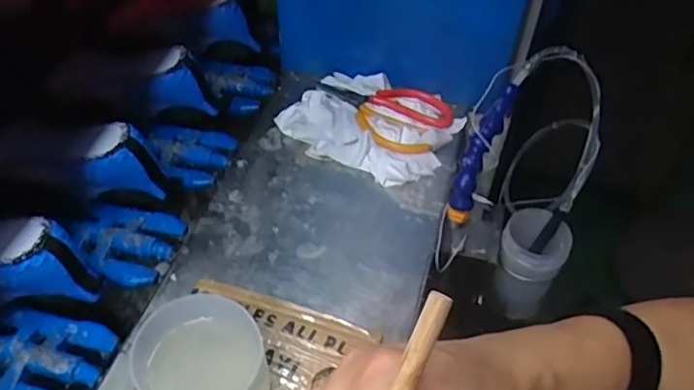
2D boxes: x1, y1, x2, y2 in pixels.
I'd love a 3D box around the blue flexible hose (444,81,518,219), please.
[{"bbox_3d":[0.133,-0.043,0.597,0.024,0.044,0.146,24,92,20],"label":"blue flexible hose"}]

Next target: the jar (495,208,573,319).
[{"bbox_3d":[0.213,0.081,0.704,0.071,0.110,0.073,2,51,-3],"label":"jar"}]

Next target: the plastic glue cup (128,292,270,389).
[{"bbox_3d":[-0.109,0.132,0.451,0.086,0.070,0.086,2,51,-3],"label":"plastic glue cup"}]

